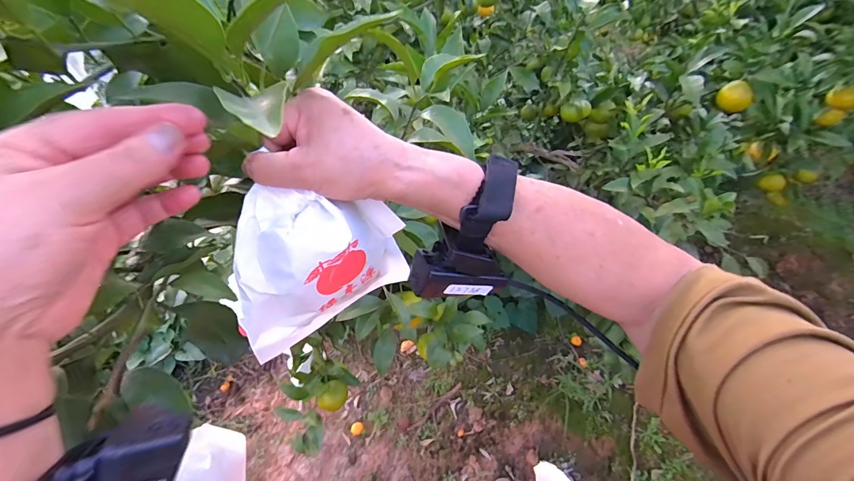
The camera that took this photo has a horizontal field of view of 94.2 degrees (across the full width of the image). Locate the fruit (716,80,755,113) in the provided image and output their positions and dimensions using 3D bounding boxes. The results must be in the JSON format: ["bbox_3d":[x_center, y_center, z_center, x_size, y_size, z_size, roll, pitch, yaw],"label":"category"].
[{"bbox_3d":[0.620,-0.287,0.800,0.063,0.061,0.055,20,44,29],"label":"fruit"}]

